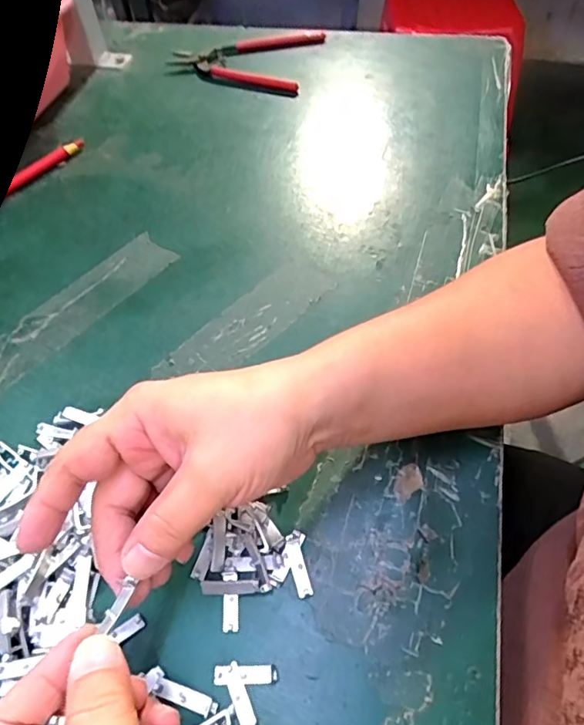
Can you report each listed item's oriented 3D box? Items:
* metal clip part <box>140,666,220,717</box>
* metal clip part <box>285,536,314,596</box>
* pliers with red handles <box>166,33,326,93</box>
[{"bbox_3d":[-0.049,0.145,0.230,0.034,0.006,0.008,20,59,17],"label":"metal clip part"},{"bbox_3d":[0.003,0.101,0.260,0.008,0.006,0.029,-15,56,-6],"label":"metal clip part"},{"bbox_3d":[-0.053,-0.319,0.551,0.152,0.013,0.099,10,57,11],"label":"pliers with red handles"}]

